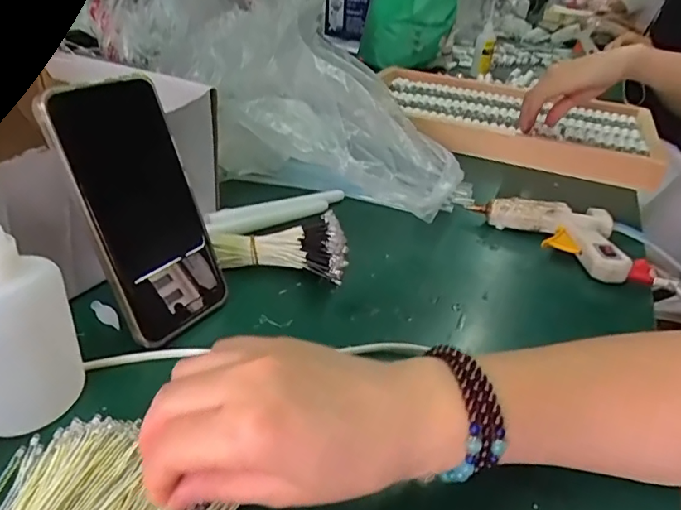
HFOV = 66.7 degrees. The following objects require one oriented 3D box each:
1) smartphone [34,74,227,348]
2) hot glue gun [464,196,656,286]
[{"bbox_3d":[-0.128,-0.028,0.335,0.014,0.164,0.078,-4,20,37],"label":"smartphone"},{"bbox_3d":[0.221,-0.023,0.511,0.088,0.037,0.177,-22,40,-39],"label":"hot glue gun"}]

